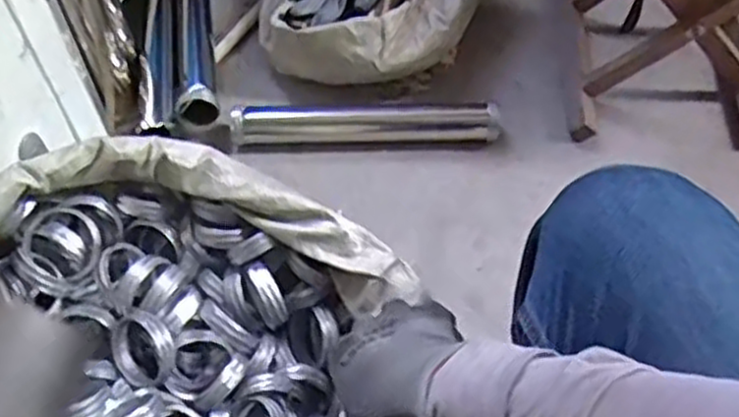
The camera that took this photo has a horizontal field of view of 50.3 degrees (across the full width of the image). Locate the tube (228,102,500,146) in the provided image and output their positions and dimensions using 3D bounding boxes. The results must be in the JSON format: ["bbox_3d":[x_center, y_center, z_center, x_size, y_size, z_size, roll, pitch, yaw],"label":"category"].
[{"bbox_3d":[-0.006,-0.111,1.080,0.364,0.053,0.054,-1,57,0],"label":"tube"}]

